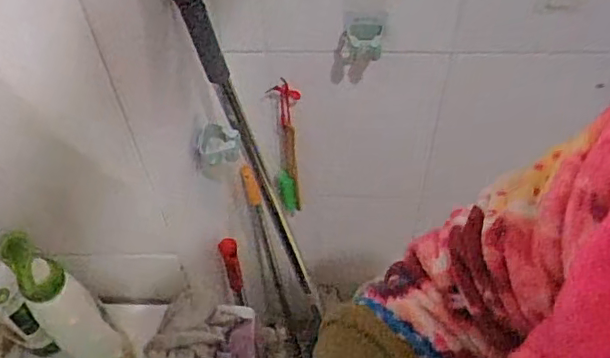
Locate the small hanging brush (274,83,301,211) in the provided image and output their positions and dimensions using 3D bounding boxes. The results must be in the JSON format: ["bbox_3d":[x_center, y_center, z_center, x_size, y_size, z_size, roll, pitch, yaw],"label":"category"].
[{"bbox_3d":[-0.028,-0.043,0.956,0.041,0.299,0.012,-12,52,-7],"label":"small hanging brush"}]

